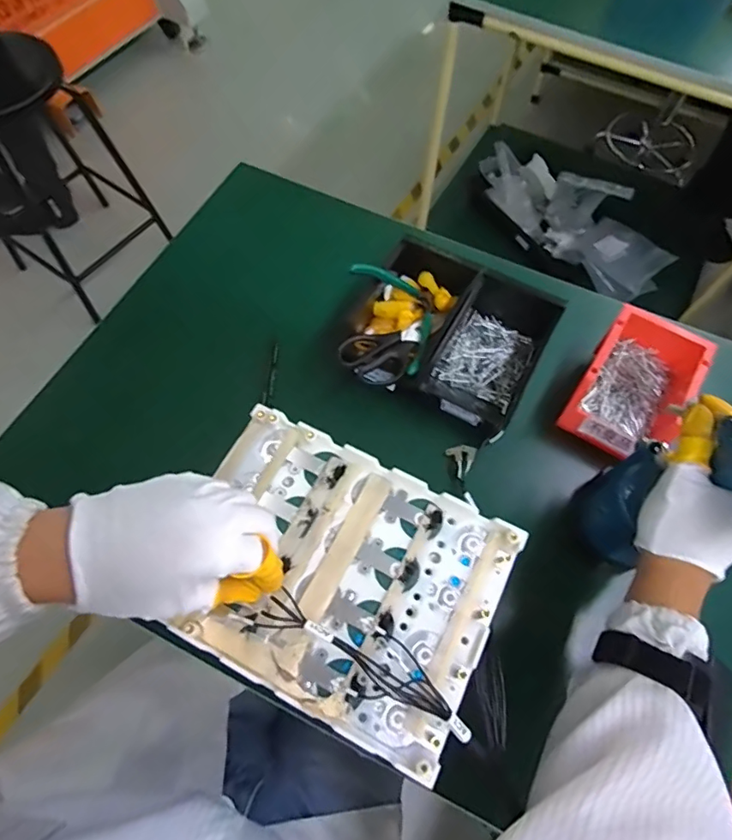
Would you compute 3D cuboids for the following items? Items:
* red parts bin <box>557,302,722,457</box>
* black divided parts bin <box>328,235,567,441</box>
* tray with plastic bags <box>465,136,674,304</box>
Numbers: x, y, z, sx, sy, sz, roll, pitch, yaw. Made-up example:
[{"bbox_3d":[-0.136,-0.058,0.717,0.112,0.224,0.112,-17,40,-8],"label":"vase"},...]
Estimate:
[{"bbox_3d":[0.302,-0.038,0.568,0.112,0.057,0.167,34,68,14],"label":"red parts bin"},{"bbox_3d":[0.094,-0.099,0.598,0.215,0.076,0.211,28,67,12],"label":"black divided parts bin"},{"bbox_3d":[0.604,-0.605,1.496,0.272,0.218,0.609,-33,69,-16],"label":"tray with plastic bags"}]

